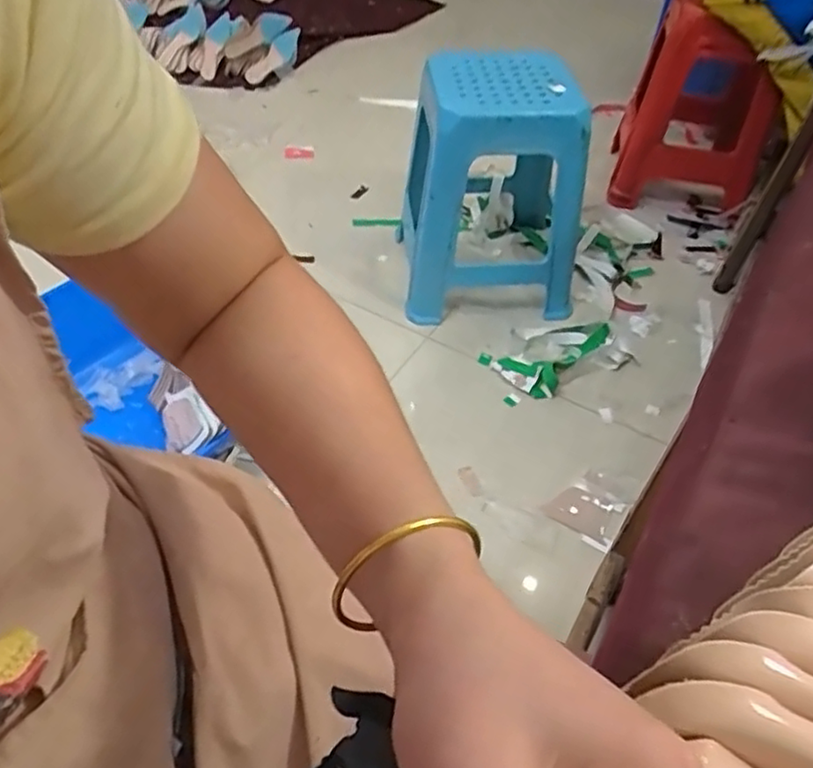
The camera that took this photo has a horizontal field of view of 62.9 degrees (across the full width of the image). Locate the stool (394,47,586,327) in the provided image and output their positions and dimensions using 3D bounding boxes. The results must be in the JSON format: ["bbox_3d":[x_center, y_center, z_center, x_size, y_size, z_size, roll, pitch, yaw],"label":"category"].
[{"bbox_3d":[0.200,-0.432,1.427,0.418,0.500,0.358,4,47,1],"label":"stool"}]

